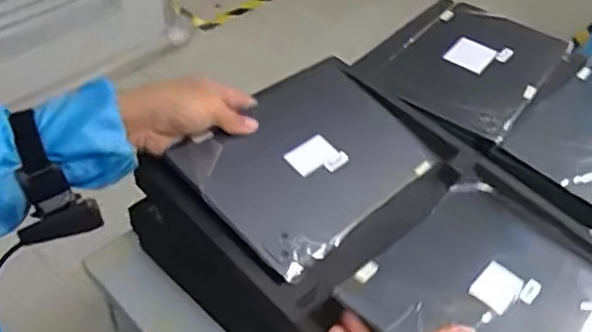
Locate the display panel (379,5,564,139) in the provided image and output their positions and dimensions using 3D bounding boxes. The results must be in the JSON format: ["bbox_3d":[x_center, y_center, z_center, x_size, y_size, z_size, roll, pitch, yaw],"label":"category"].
[{"bbox_3d":[0.223,-0.132,0.775,0.173,0.017,0.244,29,51,24],"label":"display panel"}]

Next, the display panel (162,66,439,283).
[{"bbox_3d":[0.018,-0.009,0.606,0.165,0.009,0.241,43,49,17],"label":"display panel"}]

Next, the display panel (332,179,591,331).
[{"bbox_3d":[0.168,0.101,0.520,0.166,0.007,0.242,35,38,25],"label":"display panel"}]

